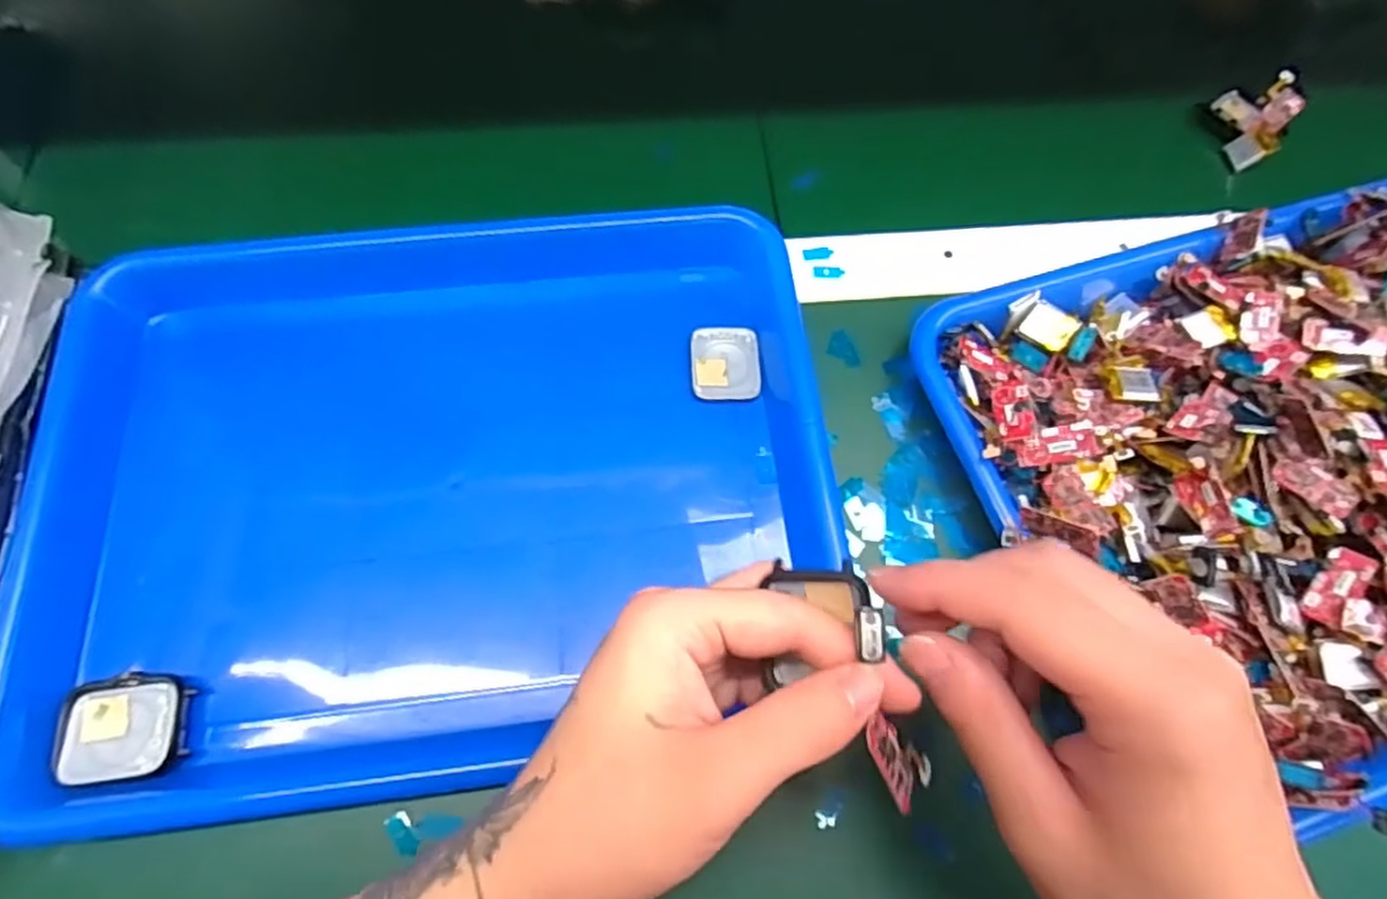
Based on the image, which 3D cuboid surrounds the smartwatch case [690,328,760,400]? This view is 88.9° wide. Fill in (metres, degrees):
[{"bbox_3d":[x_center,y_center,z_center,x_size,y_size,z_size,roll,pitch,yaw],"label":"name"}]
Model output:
[{"bbox_3d":[0.016,-0.042,0.345,0.033,0.005,0.038,0,68,-1],"label":"smartwatch case"}]

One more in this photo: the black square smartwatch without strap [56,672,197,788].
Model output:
[{"bbox_3d":[-0.218,0.106,0.269,0.043,0.011,0.038,-5,68,-3],"label":"black square smartwatch without strap"}]

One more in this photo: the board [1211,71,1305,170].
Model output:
[{"bbox_3d":[0.330,-0.197,0.417,0.042,0.027,0.050,41,73,14],"label":"board"}]

